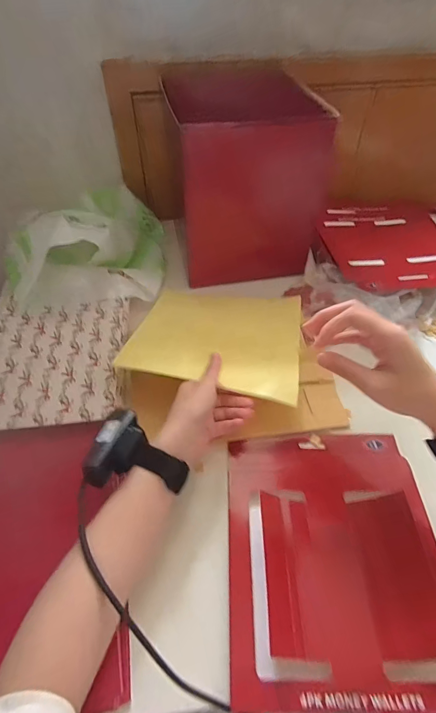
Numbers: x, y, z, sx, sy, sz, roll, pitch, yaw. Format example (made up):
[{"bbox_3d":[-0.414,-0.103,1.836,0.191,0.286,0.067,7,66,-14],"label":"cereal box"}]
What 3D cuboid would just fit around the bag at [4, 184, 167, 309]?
[{"bbox_3d":[-0.198,-0.193,0.574,0.206,0.124,0.234,-6,48,-4],"label":"bag"}]

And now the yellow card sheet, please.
[{"bbox_3d":[0.006,-0.035,0.500,0.218,0.043,0.186,10,56,6],"label":"yellow card sheet"}]

